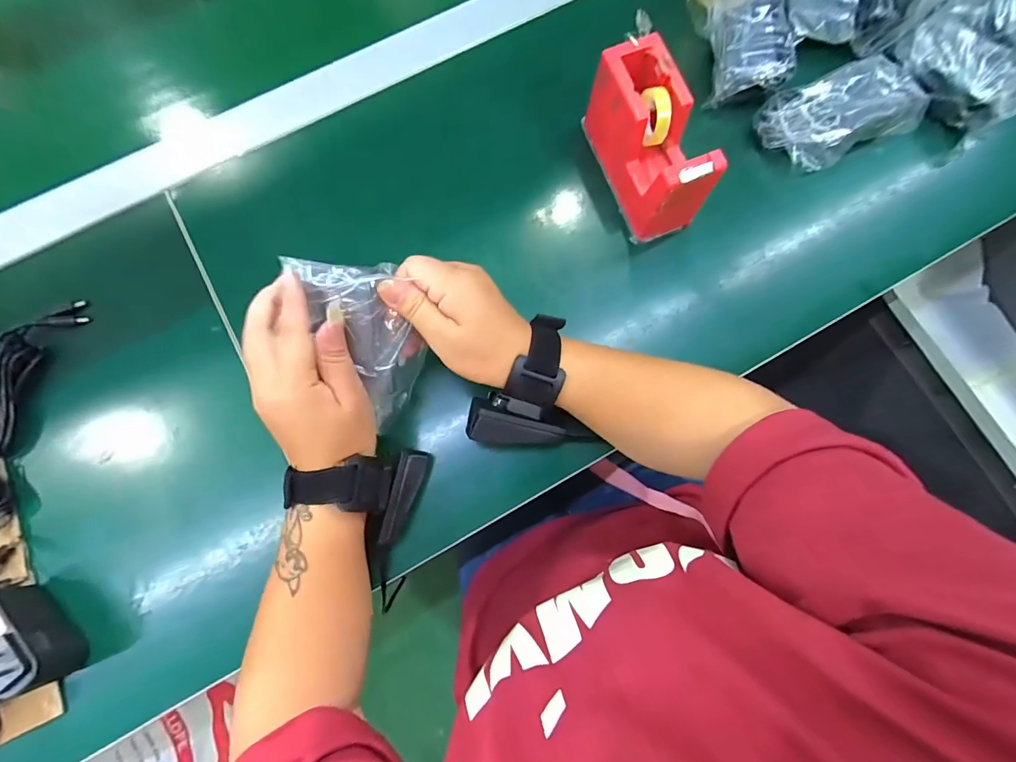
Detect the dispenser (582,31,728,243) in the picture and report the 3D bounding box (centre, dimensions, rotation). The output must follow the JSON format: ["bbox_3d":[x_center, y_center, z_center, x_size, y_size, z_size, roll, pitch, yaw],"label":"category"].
[{"bbox_3d":[0.114,-0.196,0.351,0.055,0.079,0.125,-19,76,-3],"label":"dispenser"}]

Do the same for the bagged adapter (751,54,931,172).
[{"bbox_3d":[0.301,-0.244,0.383,0.135,0.032,0.077,-29,77,-6],"label":"bagged adapter"}]

